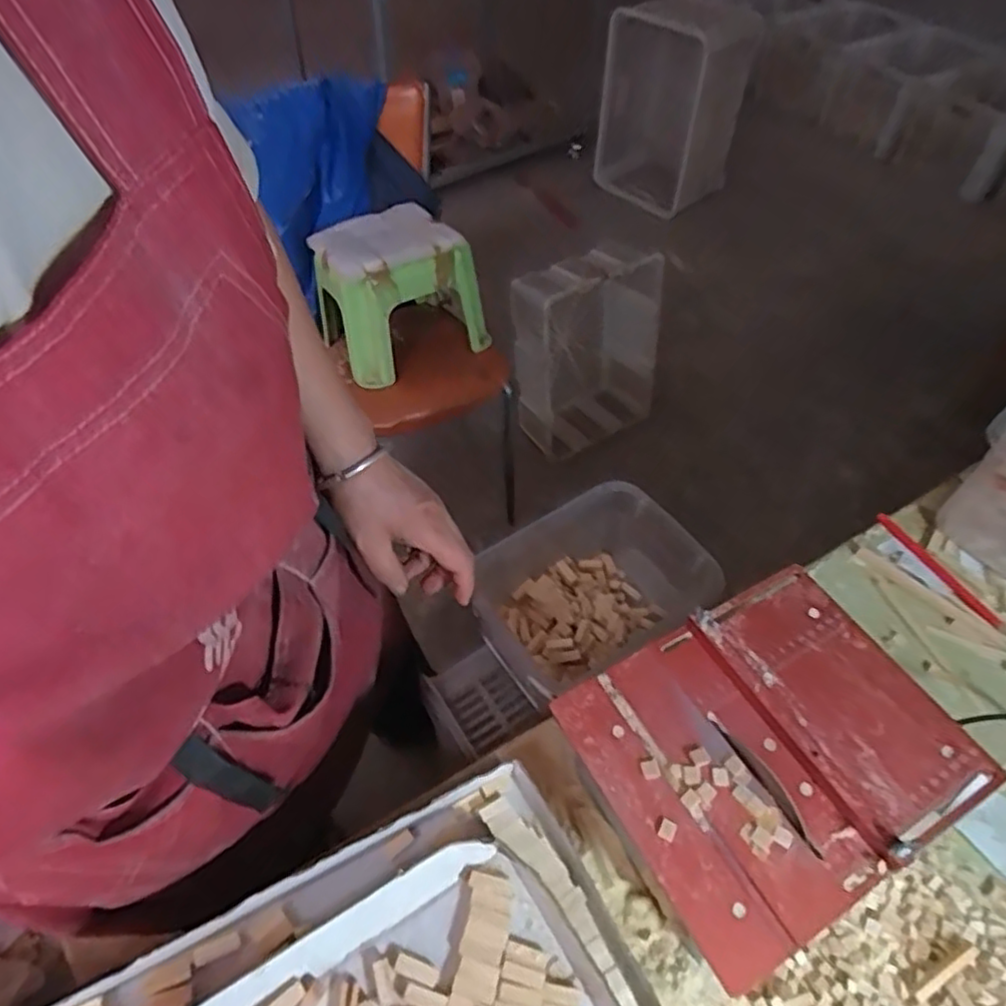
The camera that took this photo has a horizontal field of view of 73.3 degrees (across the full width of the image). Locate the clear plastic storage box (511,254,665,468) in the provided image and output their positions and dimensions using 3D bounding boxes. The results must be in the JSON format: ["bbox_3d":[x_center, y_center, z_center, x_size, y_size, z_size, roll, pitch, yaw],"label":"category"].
[{"bbox_3d":[0.191,-0.361,1.543,0.316,0.414,0.169,-24,55,-19],"label":"clear plastic storage box"}]

